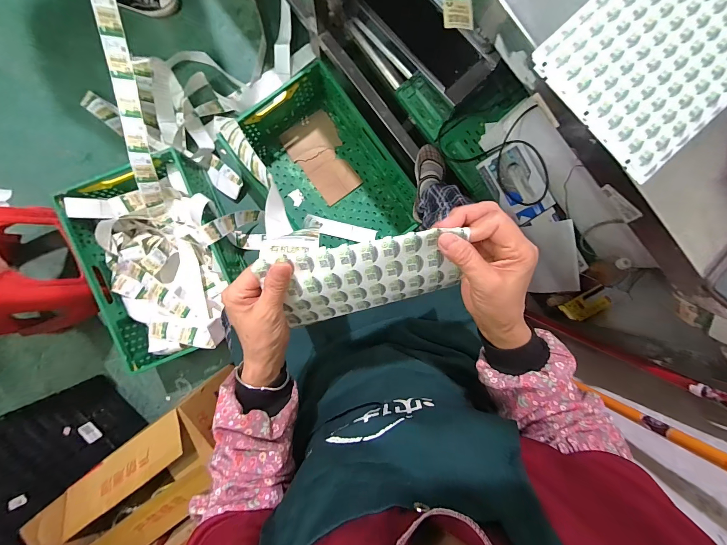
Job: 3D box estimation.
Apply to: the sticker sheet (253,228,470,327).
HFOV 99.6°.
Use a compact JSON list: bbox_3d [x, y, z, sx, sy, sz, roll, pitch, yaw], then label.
[{"bbox_3d":[0.002,0.009,0.309,0.181,0.012,0.100,-12,138,5],"label":"sticker sheet"}]

